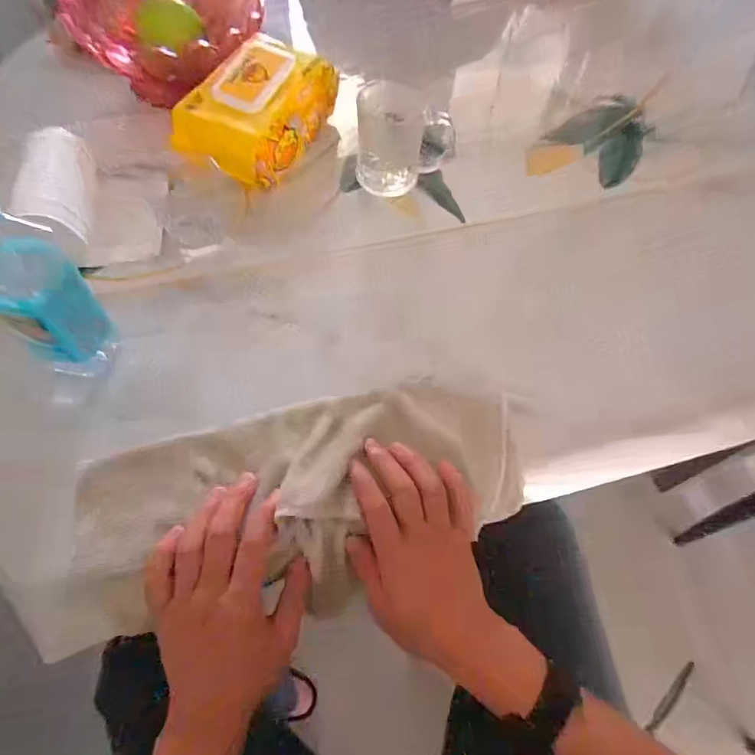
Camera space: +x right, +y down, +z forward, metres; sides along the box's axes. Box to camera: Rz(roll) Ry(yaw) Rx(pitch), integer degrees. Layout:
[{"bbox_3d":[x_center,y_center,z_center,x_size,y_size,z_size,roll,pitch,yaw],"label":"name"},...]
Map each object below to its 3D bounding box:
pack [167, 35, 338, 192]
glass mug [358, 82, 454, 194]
[{"bbox_3d":[-0.131,-0.295,0.528,0.112,0.065,0.188,16,60,7],"label":"pack"},{"bbox_3d":[0.030,-0.256,0.525,0.104,0.083,0.073,7,60,2],"label":"glass mug"}]

